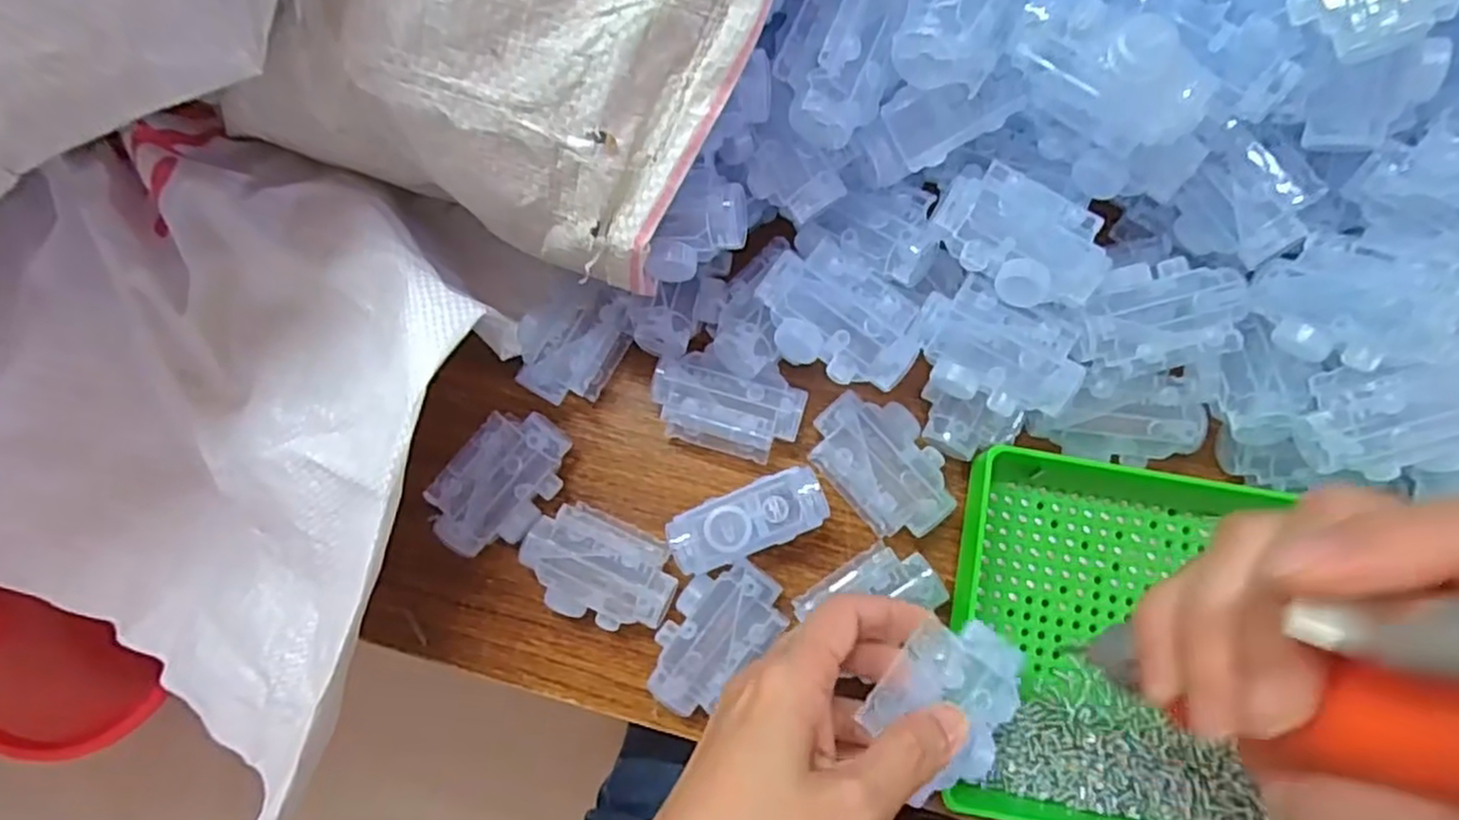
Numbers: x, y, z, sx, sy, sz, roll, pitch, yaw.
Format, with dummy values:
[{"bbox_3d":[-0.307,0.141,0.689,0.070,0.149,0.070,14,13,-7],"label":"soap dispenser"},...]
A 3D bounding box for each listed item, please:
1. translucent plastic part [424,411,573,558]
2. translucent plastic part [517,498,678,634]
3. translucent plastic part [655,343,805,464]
[{"bbox_3d":[-0.105,0.035,0.347,0.044,0.028,0.069,37,87,7],"label":"translucent plastic part"},{"bbox_3d":[-0.059,0.074,0.340,0.069,0.027,0.045,25,85,6],"label":"translucent plastic part"},{"bbox_3d":[-0.001,-0.002,0.343,0.068,0.026,0.042,16,85,5],"label":"translucent plastic part"}]

